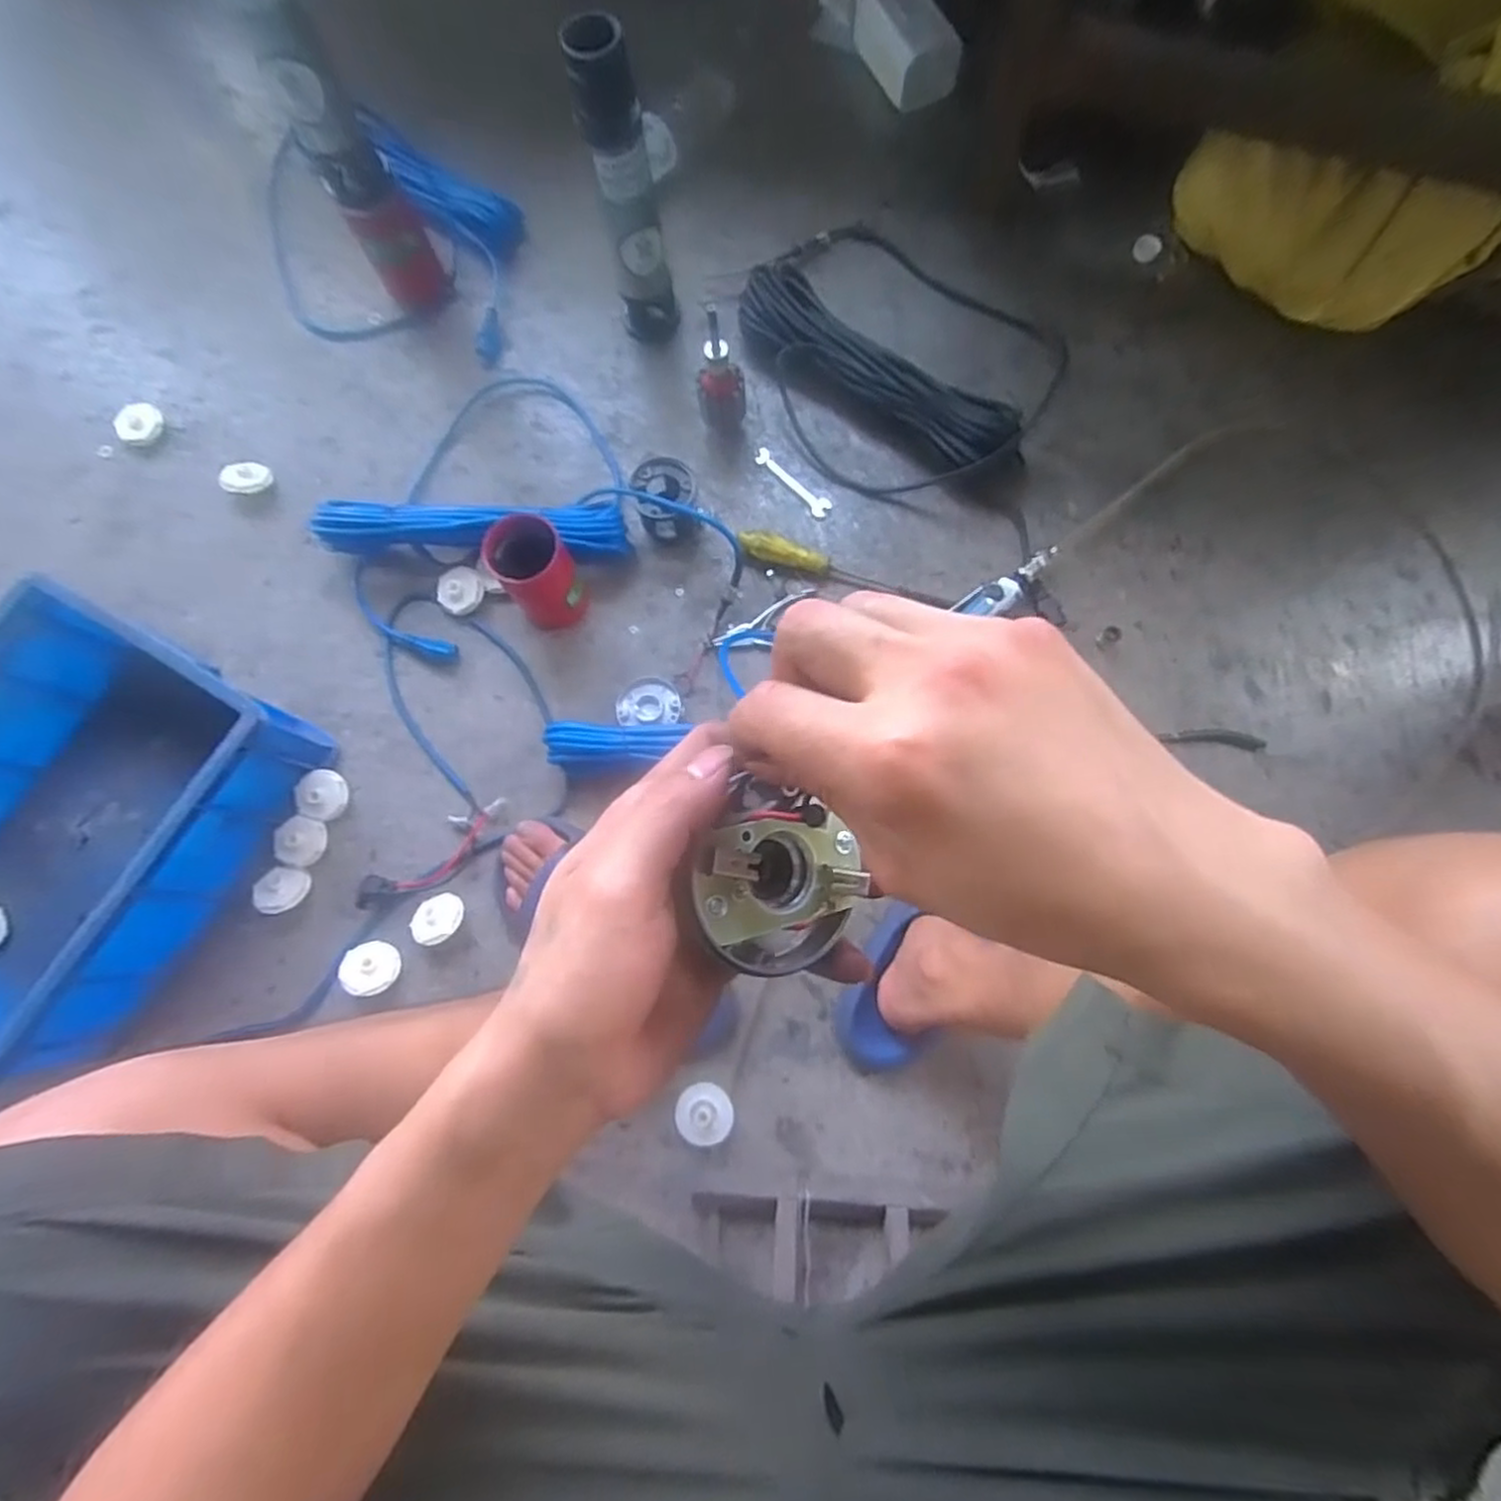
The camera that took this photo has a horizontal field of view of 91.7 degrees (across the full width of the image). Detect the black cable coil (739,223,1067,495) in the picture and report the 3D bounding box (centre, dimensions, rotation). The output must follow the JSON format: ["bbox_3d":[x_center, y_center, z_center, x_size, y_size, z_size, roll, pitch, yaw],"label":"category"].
[{"bbox_3d":[0.166,-0.478,0.879,0.389,0.053,0.319,35,81,9],"label":"black cable coil"}]

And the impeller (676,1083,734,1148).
[{"bbox_3d":[-0.045,0.354,0.709,0.054,0.017,0.057,0,77,2],"label":"impeller"}]

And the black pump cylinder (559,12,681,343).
[{"bbox_3d":[-0.130,-0.577,0.780,0.064,0.308,0.057,-7,77,0],"label":"black pump cylinder"}]

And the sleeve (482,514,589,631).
[{"bbox_3d":[-0.228,-0.189,0.790,0.075,0.133,0.074,0,77,2],"label":"sleeve"}]

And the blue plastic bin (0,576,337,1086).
[{"bbox_3d":[-0.698,0.080,0.743,0.338,0.145,0.418,26,79,7],"label":"blue plastic bin"}]

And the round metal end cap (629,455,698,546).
[{"bbox_3d":[-0.095,-0.286,0.839,0.071,0.067,0.077,-7,77,0],"label":"round metal end cap"}]

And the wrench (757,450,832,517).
[{"bbox_3d":[0.052,-0.324,0.879,0.024,0.007,0.116,-42,79,-7],"label":"wrench"}]

